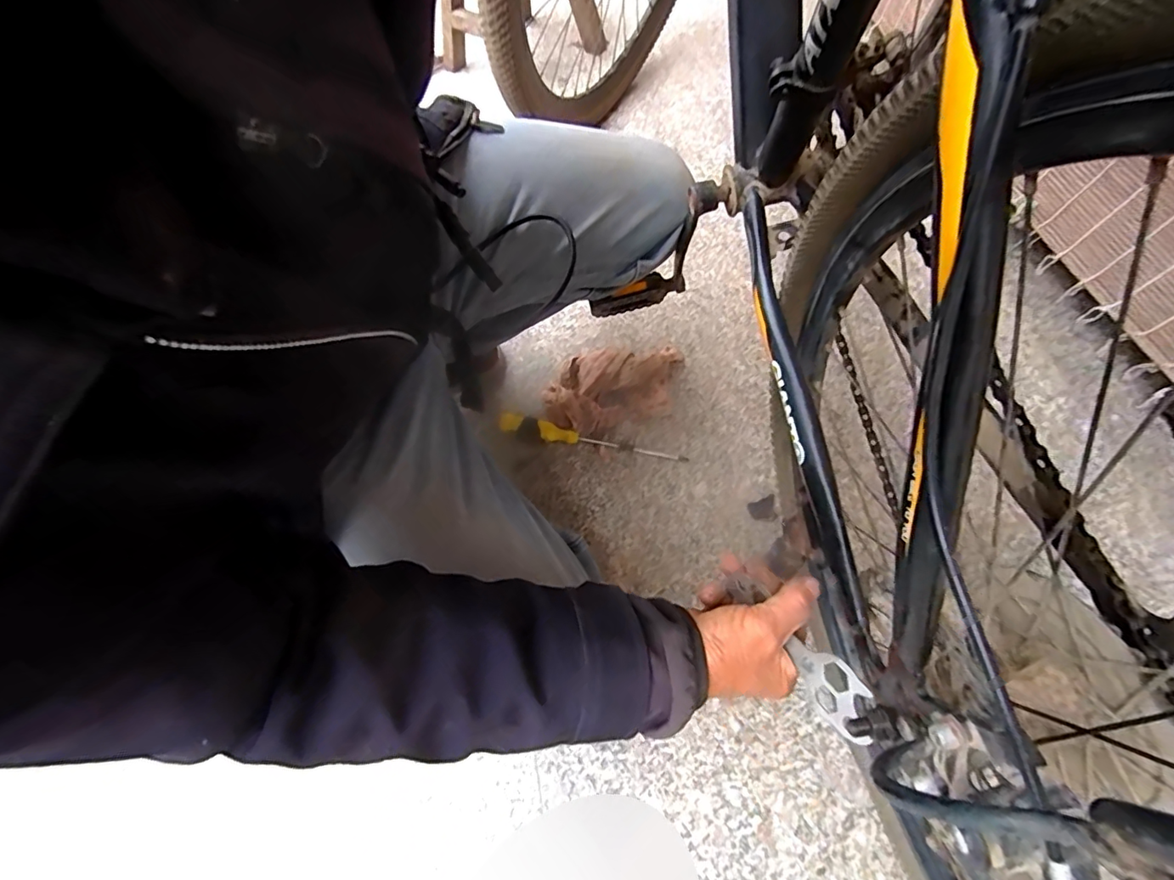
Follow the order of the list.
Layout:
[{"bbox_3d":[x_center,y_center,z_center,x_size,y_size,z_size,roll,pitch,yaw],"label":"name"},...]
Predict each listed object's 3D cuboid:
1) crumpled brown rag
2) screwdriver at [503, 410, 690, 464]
[{"bbox_3d":[0.037,-0.073,0.688,0.189,0.035,0.112,-13,64,-4],"label":"crumpled brown rag"},{"bbox_3d":[0.004,-0.004,0.665,0.252,0.024,0.031,9,65,7],"label":"screwdriver"}]

